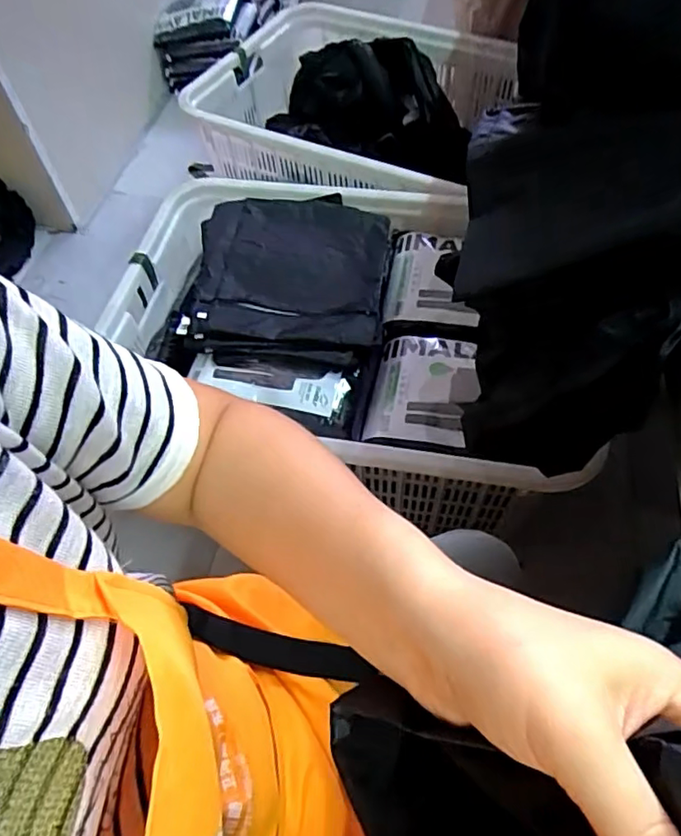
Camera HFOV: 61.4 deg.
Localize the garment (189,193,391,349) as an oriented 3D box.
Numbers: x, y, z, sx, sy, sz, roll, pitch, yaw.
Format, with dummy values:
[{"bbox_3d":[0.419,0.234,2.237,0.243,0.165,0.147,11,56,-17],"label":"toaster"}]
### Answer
[{"bbox_3d":[-0.080,-0.253,1.015,0.338,0.065,0.348,-2,57,2],"label":"garment"}]

